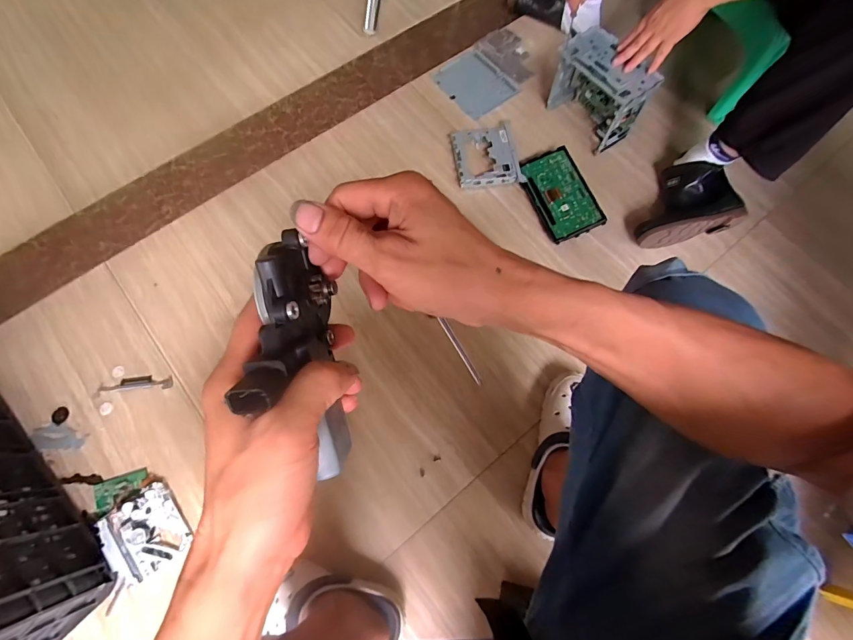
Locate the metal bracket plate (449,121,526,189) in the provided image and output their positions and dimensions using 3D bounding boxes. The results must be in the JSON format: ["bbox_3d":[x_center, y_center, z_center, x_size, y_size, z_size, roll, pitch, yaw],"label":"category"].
[{"bbox_3d":[0.133,-0.372,0.890,0.138,0.034,0.155,-9,73,-3],"label":"metal bracket plate"}]

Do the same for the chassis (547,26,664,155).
[{"bbox_3d":[0.368,-0.493,0.863,0.107,0.163,0.194,-34,76,-10],"label":"chassis"}]

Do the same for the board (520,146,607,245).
[{"bbox_3d":[0.289,-0.273,0.855,0.121,0.017,0.204,-24,75,6],"label":"board"}]

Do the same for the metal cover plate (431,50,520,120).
[{"bbox_3d":[0.121,-0.588,0.968,0.150,0.013,0.167,-37,76,-11],"label":"metal cover plate"}]

